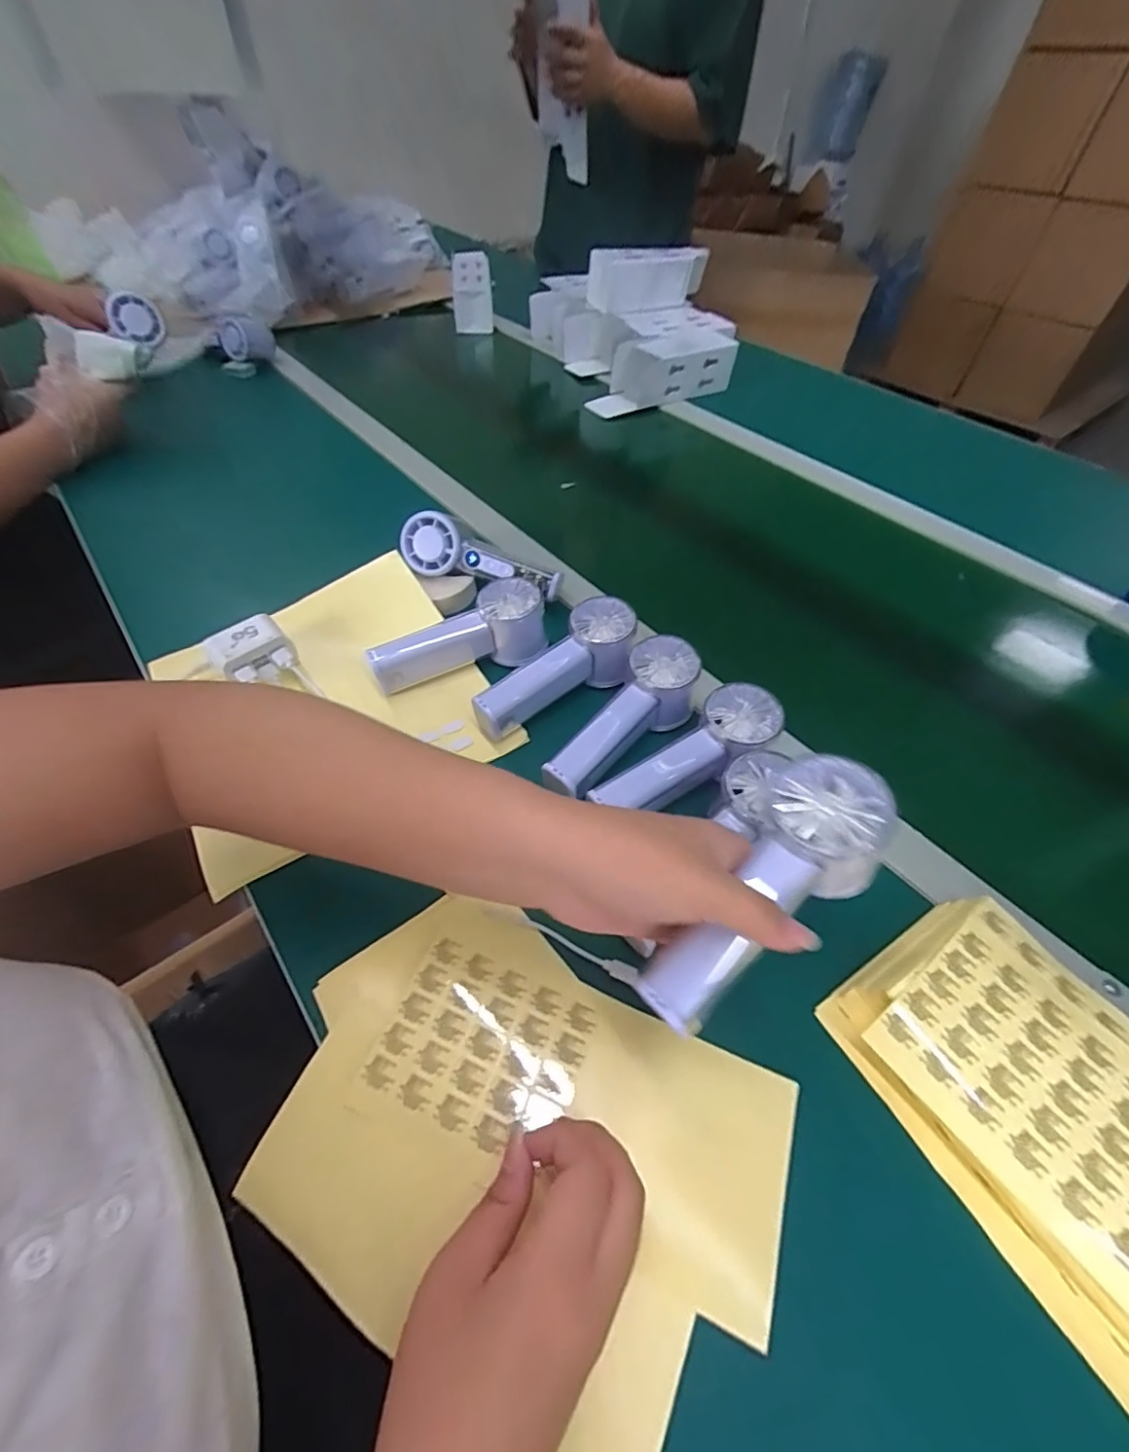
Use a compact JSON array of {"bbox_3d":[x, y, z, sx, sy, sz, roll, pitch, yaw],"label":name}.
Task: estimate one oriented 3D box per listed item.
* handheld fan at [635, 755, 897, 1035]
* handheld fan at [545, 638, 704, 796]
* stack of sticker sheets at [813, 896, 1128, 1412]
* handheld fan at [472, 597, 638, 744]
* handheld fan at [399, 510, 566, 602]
[{"bbox_3d":[0.099,0.082,0.266,0.151,0.041,0.055,-42,61,-10],"label":"handheld fan"},{"bbox_3d":[0.047,-0.007,0.425,0.053,0.054,0.147,39,74,26],"label":"handheld fan"},{"bbox_3d":[0.264,0.211,0.270,0.130,0.041,0.229,-24,56,-21],"label":"stack of sticker sheets"},{"bbox_3d":[-0.008,-0.049,0.449,0.152,0.054,0.059,-25,56,-22],"label":"handheld fan"},{"bbox_3d":[-0.079,-0.165,0.527,0.155,0.049,0.048,18,52,-2],"label":"handheld fan"}]

